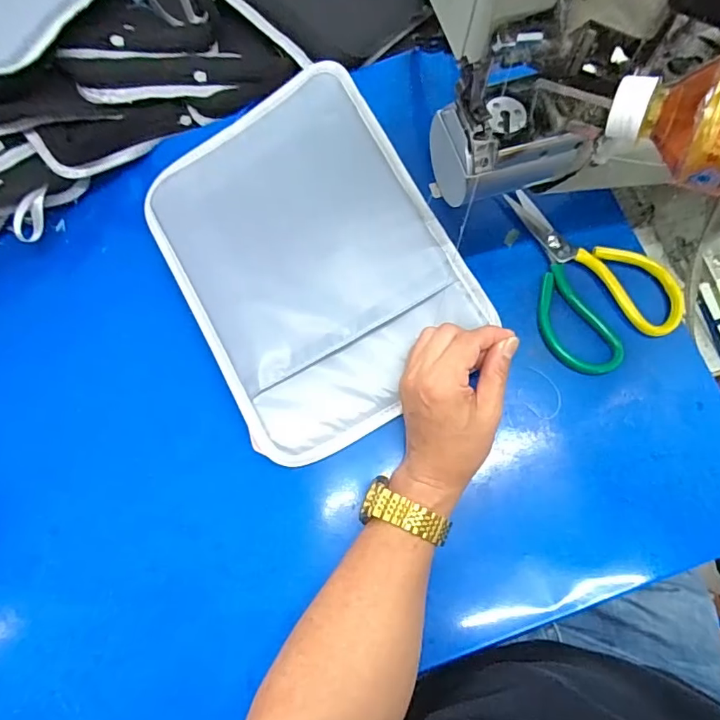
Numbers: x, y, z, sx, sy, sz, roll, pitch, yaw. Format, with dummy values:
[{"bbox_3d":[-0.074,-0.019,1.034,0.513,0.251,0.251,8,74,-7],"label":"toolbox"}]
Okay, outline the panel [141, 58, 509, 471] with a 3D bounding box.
[{"bbox_3d":[-0.047,-0.089,0.437,0.220,0.024,0.308,-31,81,3],"label":"panel"}]

